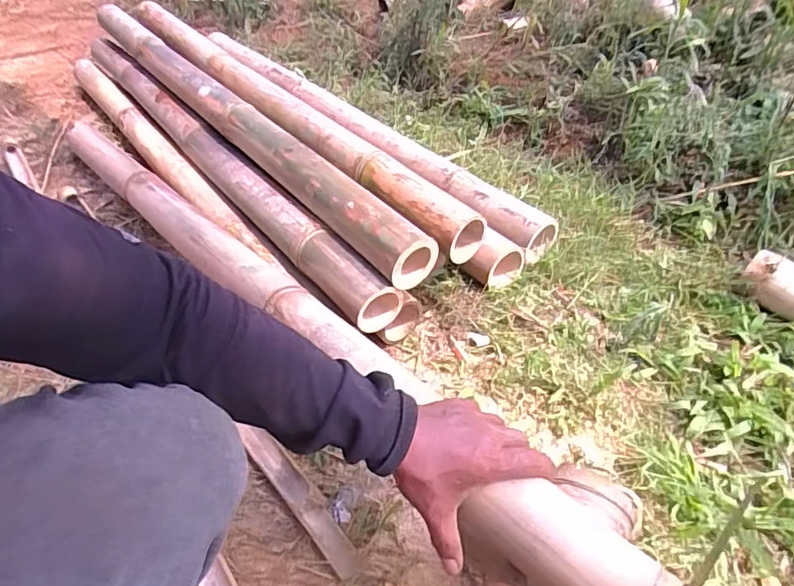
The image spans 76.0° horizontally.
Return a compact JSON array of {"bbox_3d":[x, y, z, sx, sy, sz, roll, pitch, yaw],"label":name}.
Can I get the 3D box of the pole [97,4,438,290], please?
[{"bbox_3d":[-0.414,-0.419,1.131,0.090,0.081,1.427,-29,47,-27],"label":"pole"}]

